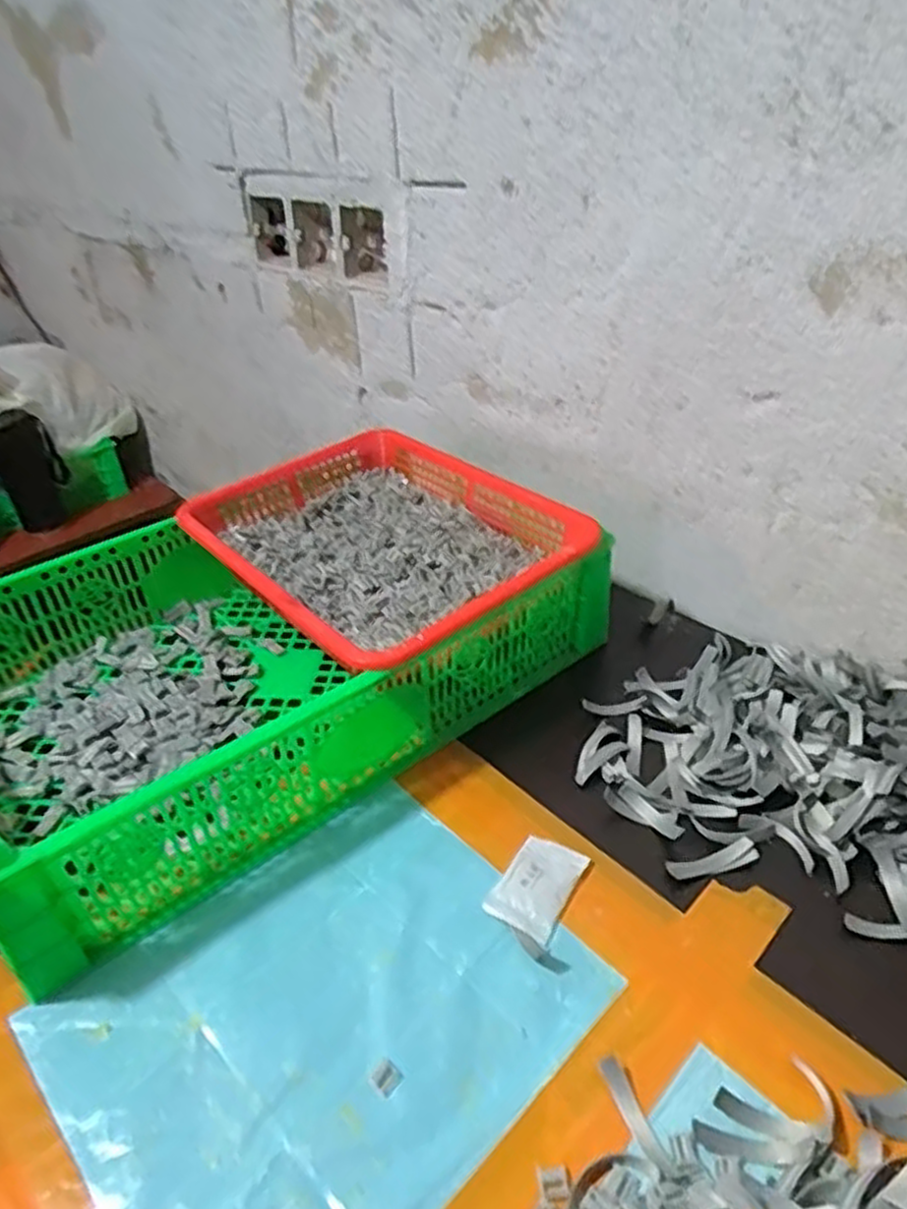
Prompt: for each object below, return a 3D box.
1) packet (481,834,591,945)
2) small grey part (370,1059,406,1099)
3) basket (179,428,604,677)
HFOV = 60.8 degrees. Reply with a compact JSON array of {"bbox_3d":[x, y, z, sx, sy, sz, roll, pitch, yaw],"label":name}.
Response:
[{"bbox_3d":[0.051,0.164,0.454,0.040,0.009,0.067,18,40,28],"label":"packet"},{"bbox_3d":[-0.032,0.228,0.373,0.013,0.004,0.014,-30,43,-34],"label":"small grey part"},{"bbox_3d":[-0.058,-0.044,0.634,0.241,0.075,0.300,-27,41,-31],"label":"basket"}]

